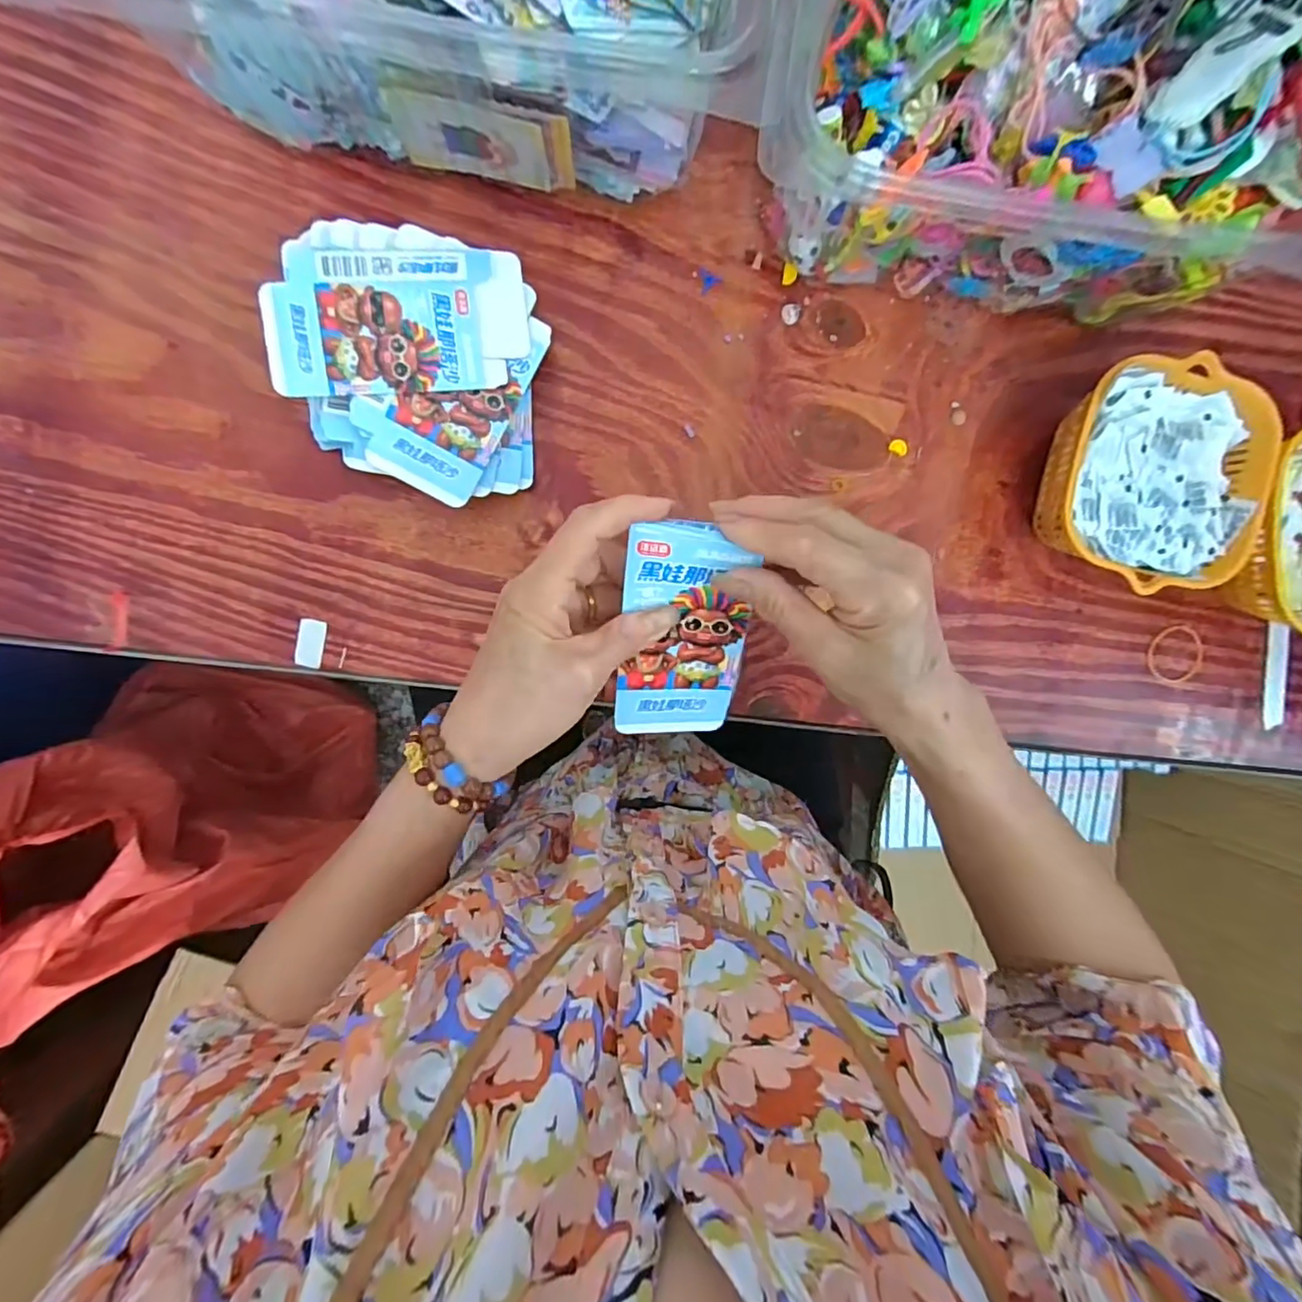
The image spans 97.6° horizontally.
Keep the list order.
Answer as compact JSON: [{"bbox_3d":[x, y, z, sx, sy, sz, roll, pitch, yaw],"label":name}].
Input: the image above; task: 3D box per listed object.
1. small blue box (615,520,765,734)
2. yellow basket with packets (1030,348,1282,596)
[{"bbox_3d":[0.016,-0.005,0.300,0.066,0.014,0.123,-1,122,-5],"label":"small blue box"},{"bbox_3d":[0.337,-0.116,0.397,0.134,0.068,0.141,1,94,-5],"label":"yellow basket with packets"}]

